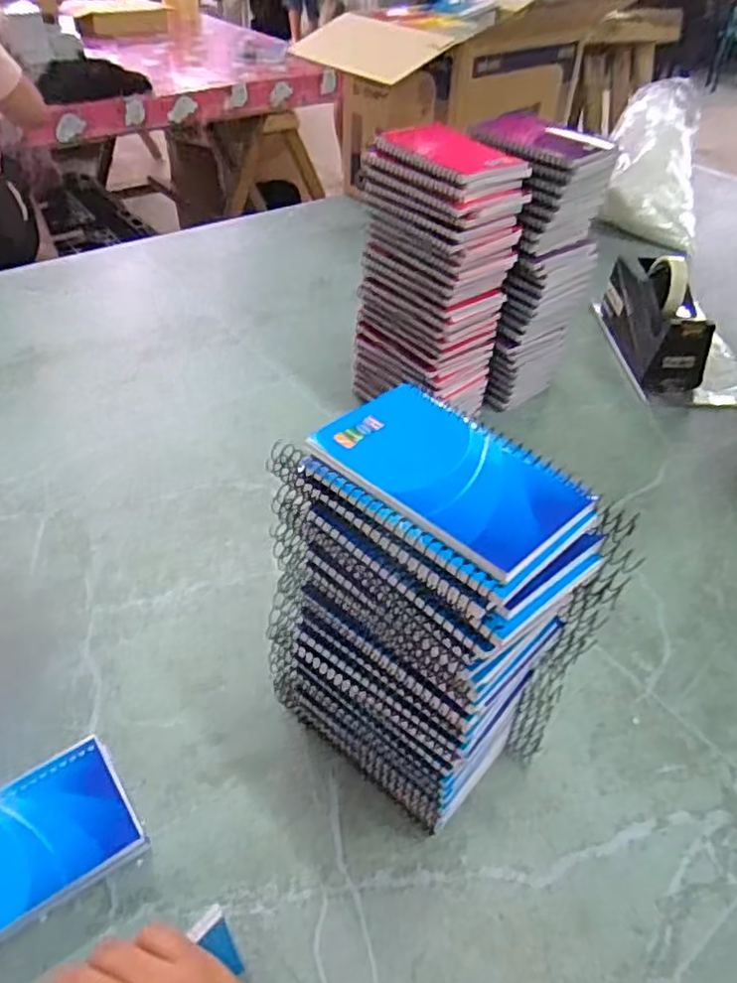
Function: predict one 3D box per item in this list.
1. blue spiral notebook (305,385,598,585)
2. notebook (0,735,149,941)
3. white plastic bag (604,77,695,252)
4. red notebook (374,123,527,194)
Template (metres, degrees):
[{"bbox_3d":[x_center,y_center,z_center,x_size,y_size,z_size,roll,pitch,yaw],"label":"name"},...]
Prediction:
[{"bbox_3d":[0.043,-0.012,0.340,0.131,0.006,0.085,32,50,29],"label":"blue spiral notebook"},{"bbox_3d":[-0.215,0.225,0.413,0.132,0.032,0.083,-24,49,-27],"label":"notebook"},{"bbox_3d":[0.565,-0.666,1.294,0.162,0.064,0.511,13,59,11],"label":"white plastic bag"},{"bbox_3d":[0.077,-0.314,0.613,0.085,0.013,0.121,-35,63,-27],"label":"red notebook"}]

